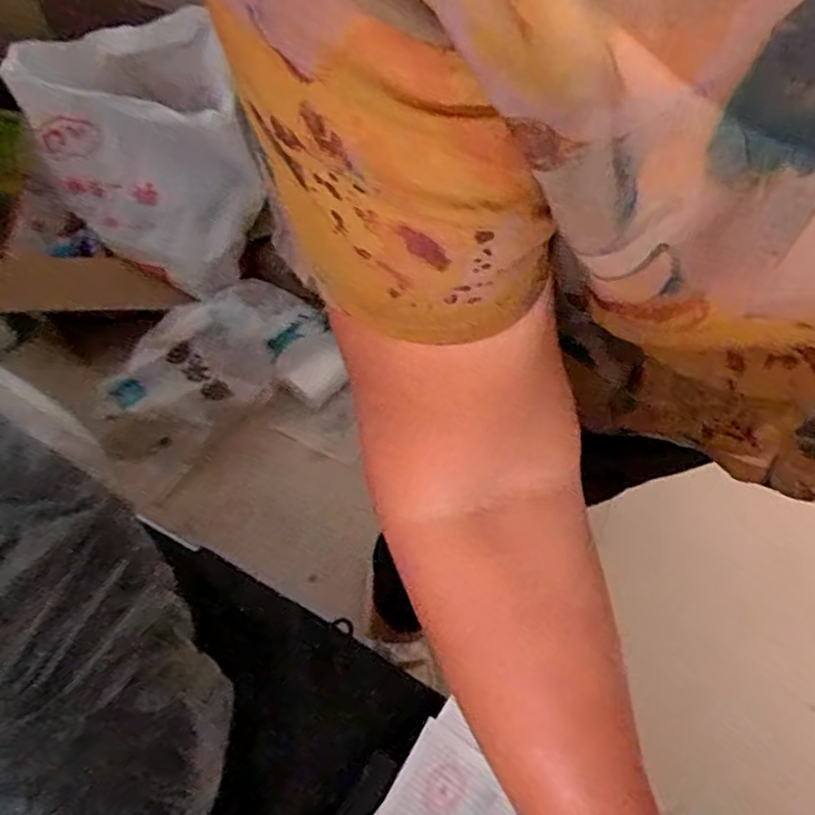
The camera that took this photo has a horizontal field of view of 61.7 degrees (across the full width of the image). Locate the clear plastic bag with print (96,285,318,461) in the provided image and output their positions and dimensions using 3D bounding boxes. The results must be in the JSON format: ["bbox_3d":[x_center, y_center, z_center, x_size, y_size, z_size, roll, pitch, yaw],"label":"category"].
[{"bbox_3d":[-0.328,-0.070,1.133,0.402,0.203,0.061,-38,23,-19],"label":"clear plastic bag with print"}]

